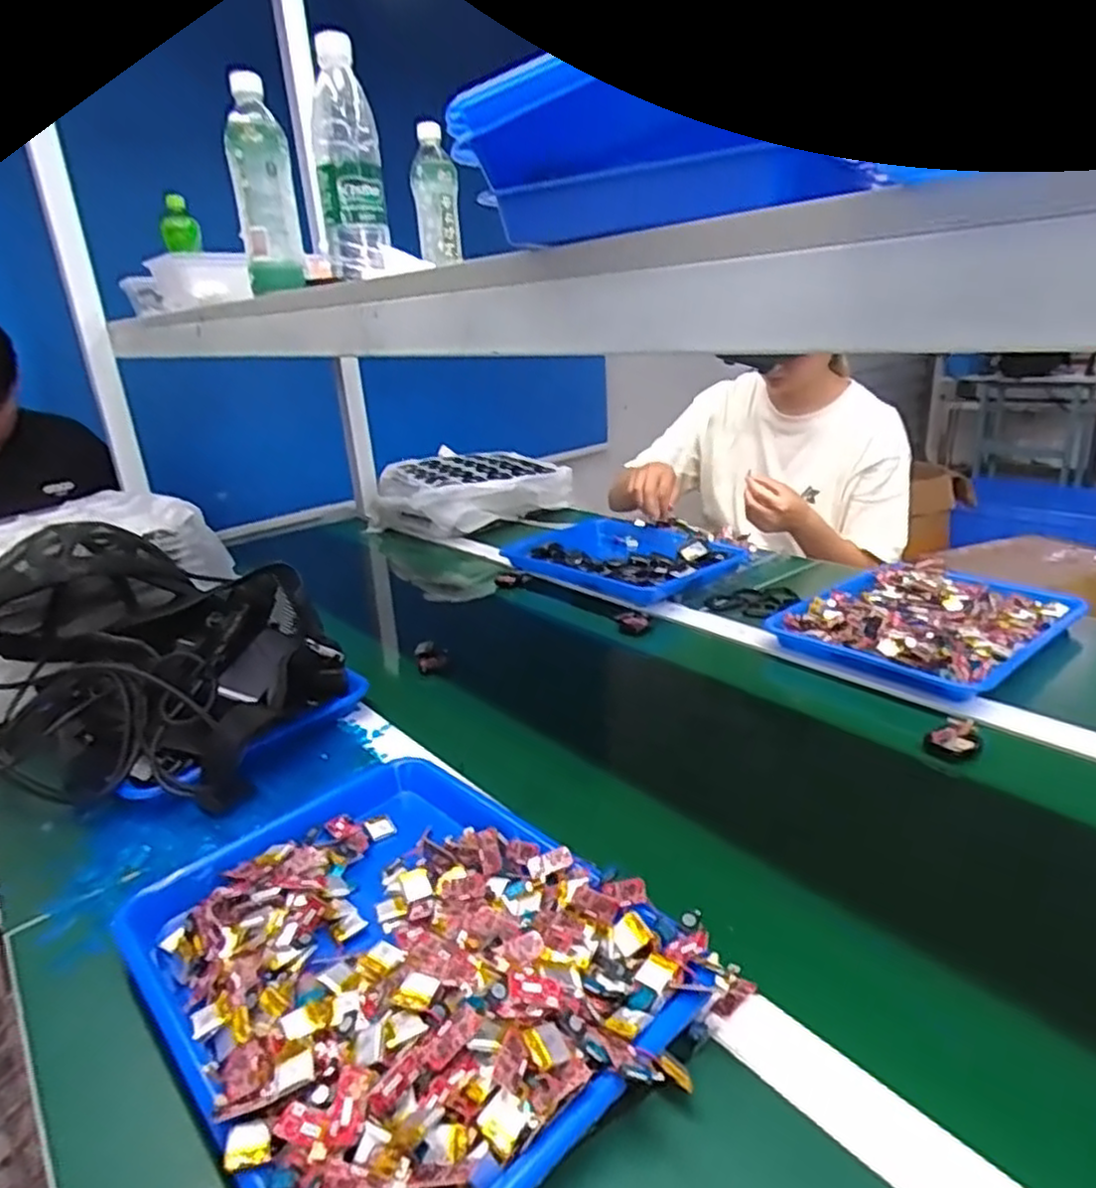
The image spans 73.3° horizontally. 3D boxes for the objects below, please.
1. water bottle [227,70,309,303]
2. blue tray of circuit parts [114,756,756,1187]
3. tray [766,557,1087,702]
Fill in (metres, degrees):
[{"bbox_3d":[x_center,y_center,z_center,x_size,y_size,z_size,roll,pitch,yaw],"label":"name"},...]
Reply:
[{"bbox_3d":[-0.308,-0.433,0.797,0.063,0.195,0.053,-10,22,-15],"label":"water bottle"},{"bbox_3d":[-0.091,0.213,0.463,0.268,0.056,0.342,-20,26,-36],"label":"blue tray of circuit parts"},{"bbox_3d":[0.453,0.024,0.883,0.302,0.039,0.250,-21,26,-36],"label":"tray"}]

